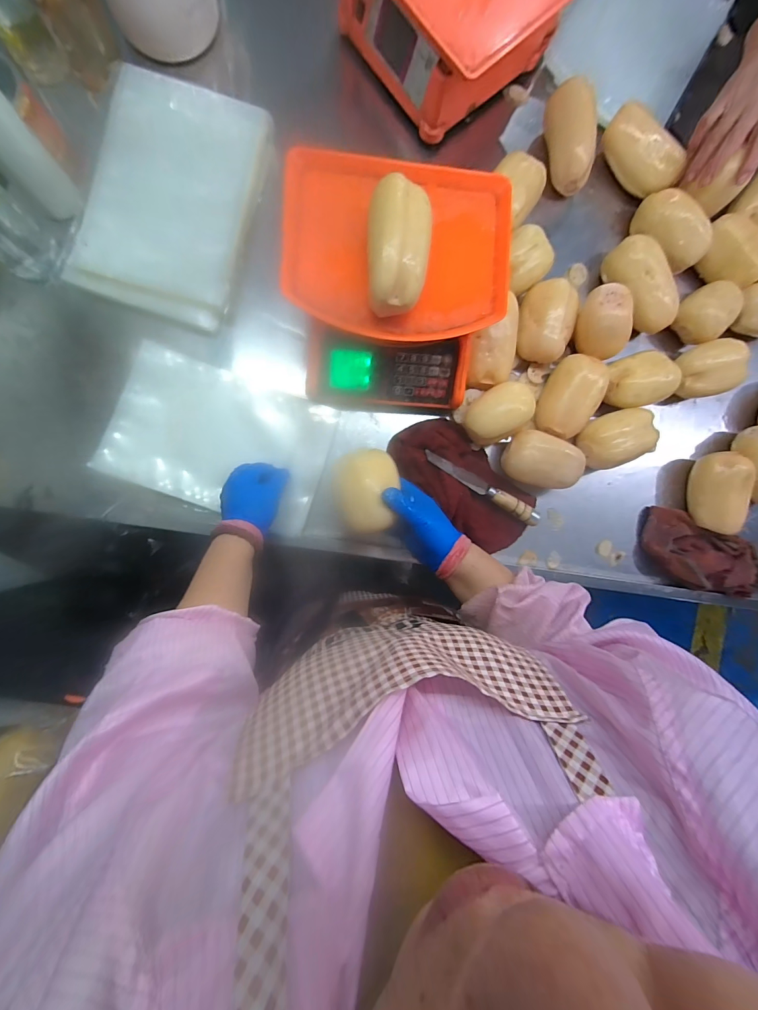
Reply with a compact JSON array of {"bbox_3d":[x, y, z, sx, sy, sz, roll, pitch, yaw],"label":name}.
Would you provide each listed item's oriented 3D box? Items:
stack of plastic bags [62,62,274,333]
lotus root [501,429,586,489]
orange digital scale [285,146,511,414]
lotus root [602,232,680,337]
[{"bbox_3d":[-0.289,-0.437,0.522,0.216,0.041,0.322,17,88,-5],"label":"stack of plastic bags"},{"bbox_3d":[0.256,-0.067,0.584,0.123,0.071,0.080,20,88,-5],"label":"lotus root"},{"bbox_3d":[0.020,-0.294,0.521,0.287,0.121,0.280,1,90,-5],"label":"orange digital scale"},{"bbox_3d":[0.418,-0.350,0.591,0.068,0.061,0.154,-30,92,-5],"label":"lotus root"}]

